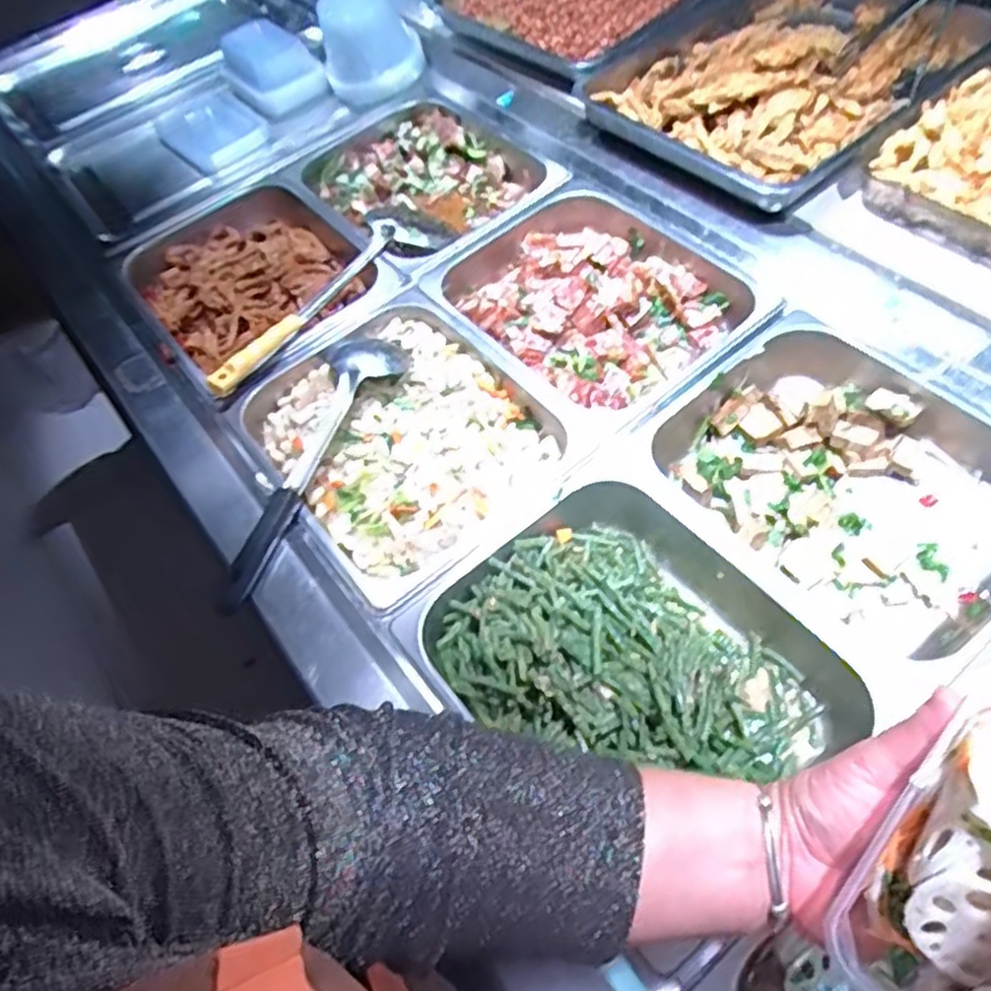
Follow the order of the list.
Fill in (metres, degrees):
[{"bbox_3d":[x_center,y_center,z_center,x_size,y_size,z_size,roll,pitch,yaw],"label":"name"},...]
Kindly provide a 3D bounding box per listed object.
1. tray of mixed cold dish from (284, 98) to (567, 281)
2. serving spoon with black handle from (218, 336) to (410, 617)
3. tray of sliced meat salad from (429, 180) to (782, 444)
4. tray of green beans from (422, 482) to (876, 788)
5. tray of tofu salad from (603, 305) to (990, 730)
[{"bbox_3d":[-0.095,-0.423,0.992,0.267,0.077,0.336,-30,58,-17],"label":"tray of mixed cold dish"},{"bbox_3d":[-0.185,-0.039,0.713,0.083,0.038,0.347,15,57,14],"label":"serving spoon with black handle"},{"bbox_3d":[0.114,-0.222,0.828,0.264,0.058,0.326,-32,58,-18],"label":"tray of sliced meat salad"},{"bbox_3d":[0.111,0.130,0.596,0.254,0.073,0.280,-32,58,-18],"label":"tray of green beans"},{"bbox_3d":[0.321,-0.011,0.663,0.270,0.071,0.330,-35,59,-20],"label":"tray of tofu salad"}]

